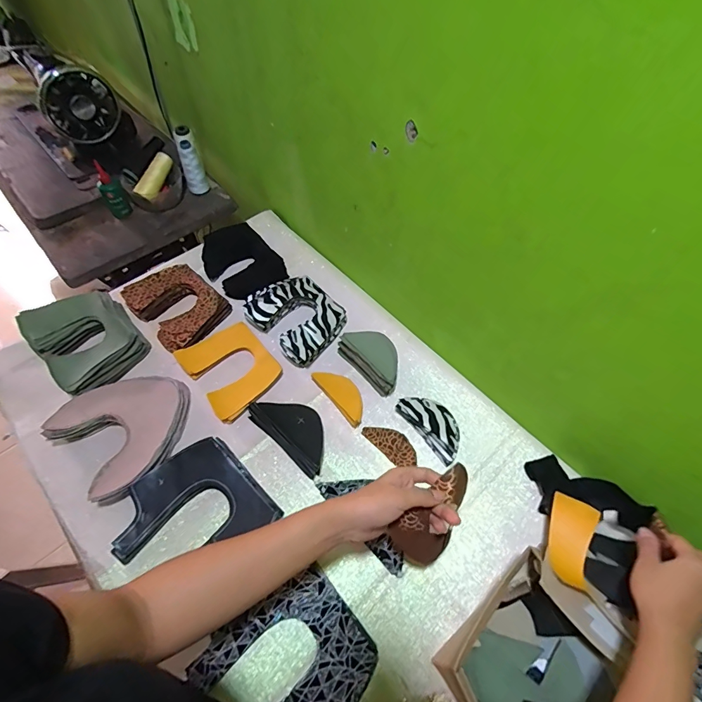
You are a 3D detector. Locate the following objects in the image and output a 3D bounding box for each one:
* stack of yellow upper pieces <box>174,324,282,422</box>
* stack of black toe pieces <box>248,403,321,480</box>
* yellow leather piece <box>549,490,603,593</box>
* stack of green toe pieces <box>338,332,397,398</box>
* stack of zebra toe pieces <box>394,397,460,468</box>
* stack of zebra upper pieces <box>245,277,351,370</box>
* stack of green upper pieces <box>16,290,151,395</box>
[{"bbox_3d":[-0.198,0.025,0.663,0.123,0.018,0.154,-37,67,-23],"label":"stack of yellow upper pieces"},{"bbox_3d":[-0.084,0.117,0.612,0.135,0.027,0.071,37,63,18],"label":"stack of black toe pieces"},{"bbox_3d":[0.268,0.231,0.490,0.048,0.006,0.097,11,67,34],"label":"yellow leather piece"},{"bbox_3d":[0.035,0.011,0.663,0.054,0.069,0.120,-35,66,-22],"label":"stack of green toe pieces"},{"bbox_3d":[0.127,0.113,0.625,0.056,0.035,0.119,-37,67,-23],"label":"stack of zebra toe pieces"},{"bbox_3d":[-0.095,-0.061,0.712,0.133,0.052,0.164,-39,68,-24],"label":"stack of zebra upper pieces"},{"bbox_3d":[-0.432,-0.022,0.659,0.141,0.062,0.172,-39,68,-23],"label":"stack of green upper pieces"}]

